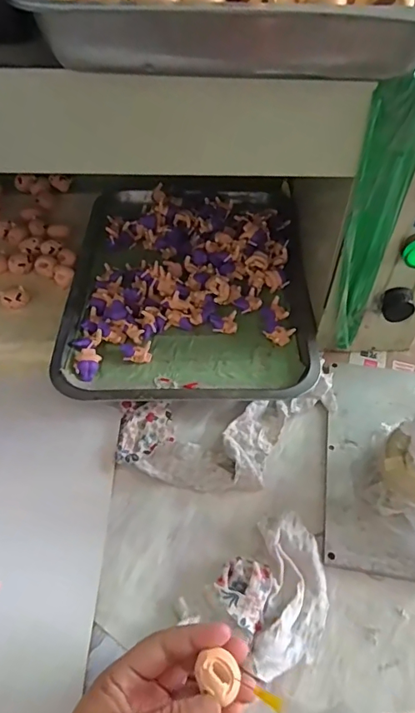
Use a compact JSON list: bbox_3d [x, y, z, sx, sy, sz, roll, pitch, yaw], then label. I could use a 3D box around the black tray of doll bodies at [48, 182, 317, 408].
[{"bbox_3d":[-0.021,-0.095,0.543,0.256,0.032,0.328,1,54,-1],"label":"black tray of doll bodies"}]

